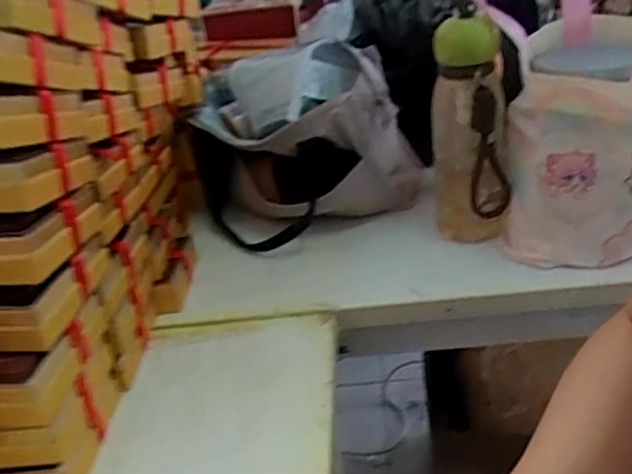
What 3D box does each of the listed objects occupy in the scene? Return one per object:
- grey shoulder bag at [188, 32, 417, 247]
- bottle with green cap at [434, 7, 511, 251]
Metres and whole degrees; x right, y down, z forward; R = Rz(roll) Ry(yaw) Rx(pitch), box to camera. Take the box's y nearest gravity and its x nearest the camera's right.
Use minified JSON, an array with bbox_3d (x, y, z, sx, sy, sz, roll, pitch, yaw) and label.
[{"bbox_3d":[-0.025,-0.124,0.766,0.229,0.190,0.256,-21,31,-22],"label":"grey shoulder bag"},{"bbox_3d":[0.157,-0.097,0.617,0.072,0.228,0.077,-1,29,14],"label":"bottle with green cap"}]

